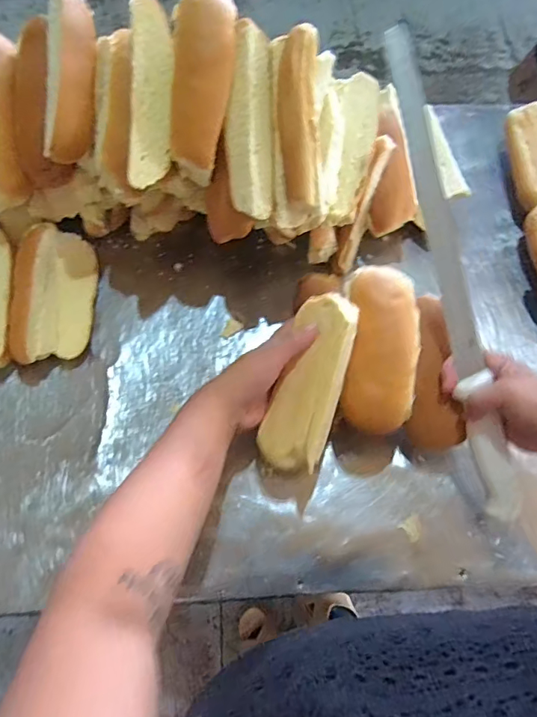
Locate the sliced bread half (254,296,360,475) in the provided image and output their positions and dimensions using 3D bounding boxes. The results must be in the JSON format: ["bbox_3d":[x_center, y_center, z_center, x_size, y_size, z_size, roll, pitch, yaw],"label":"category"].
[{"bbox_3d":[0.040,0.021,0.436,0.061,0.028,0.157,18,96,36],"label":"sliced bread half"}]

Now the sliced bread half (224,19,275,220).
[{"bbox_3d":[-0.016,-0.208,0.432,0.043,0.024,0.155,0,102,0],"label":"sliced bread half"}]

